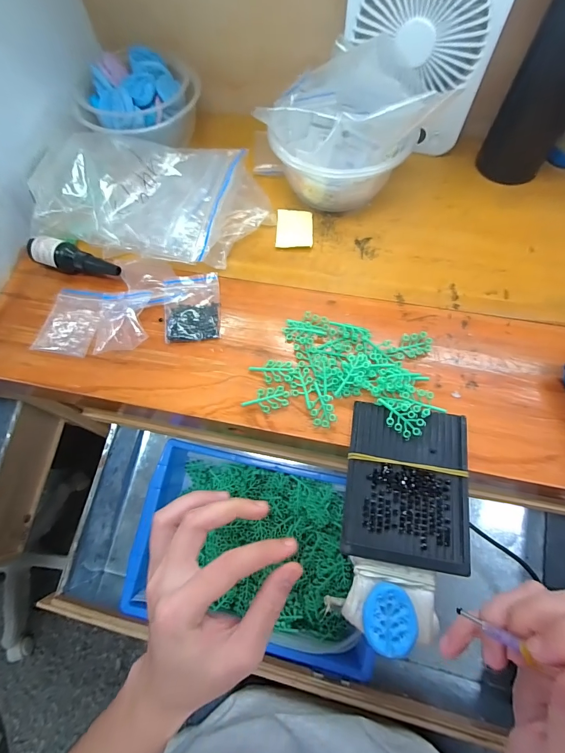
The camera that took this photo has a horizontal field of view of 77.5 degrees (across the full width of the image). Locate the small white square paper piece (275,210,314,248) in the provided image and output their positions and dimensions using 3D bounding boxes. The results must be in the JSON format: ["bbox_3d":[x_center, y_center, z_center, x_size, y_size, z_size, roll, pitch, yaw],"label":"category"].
[{"bbox_3d":[0.012,-0.151,0.357,0.036,0.004,0.047,1,66,3],"label":"small white square paper piece"}]

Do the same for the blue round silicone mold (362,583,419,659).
[{"bbox_3d":[0.066,0.150,0.218,0.031,0.007,0.037,10,67,6],"label":"blue round silicone mold"}]

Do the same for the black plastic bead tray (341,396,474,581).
[{"bbox_3d":[0.089,0.075,0.251,0.082,0.006,0.106,8,67,5],"label":"black plastic bead tray"}]

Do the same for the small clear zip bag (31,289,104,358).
[{"bbox_3d":[-0.187,-0.050,0.314,0.048,0.005,0.064,7,67,5],"label":"small clear zip bag"}]

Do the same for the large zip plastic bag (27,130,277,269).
[{"bbox_3d":[-0.117,-0.178,0.342,0.200,0.060,0.143,13,67,8],"label":"large zip plastic bag"}]

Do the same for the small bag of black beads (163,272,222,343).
[{"bbox_3d":[-0.081,-0.063,0.318,0.048,0.005,0.069,-7,66,-1],"label":"small bag of black beads"}]

